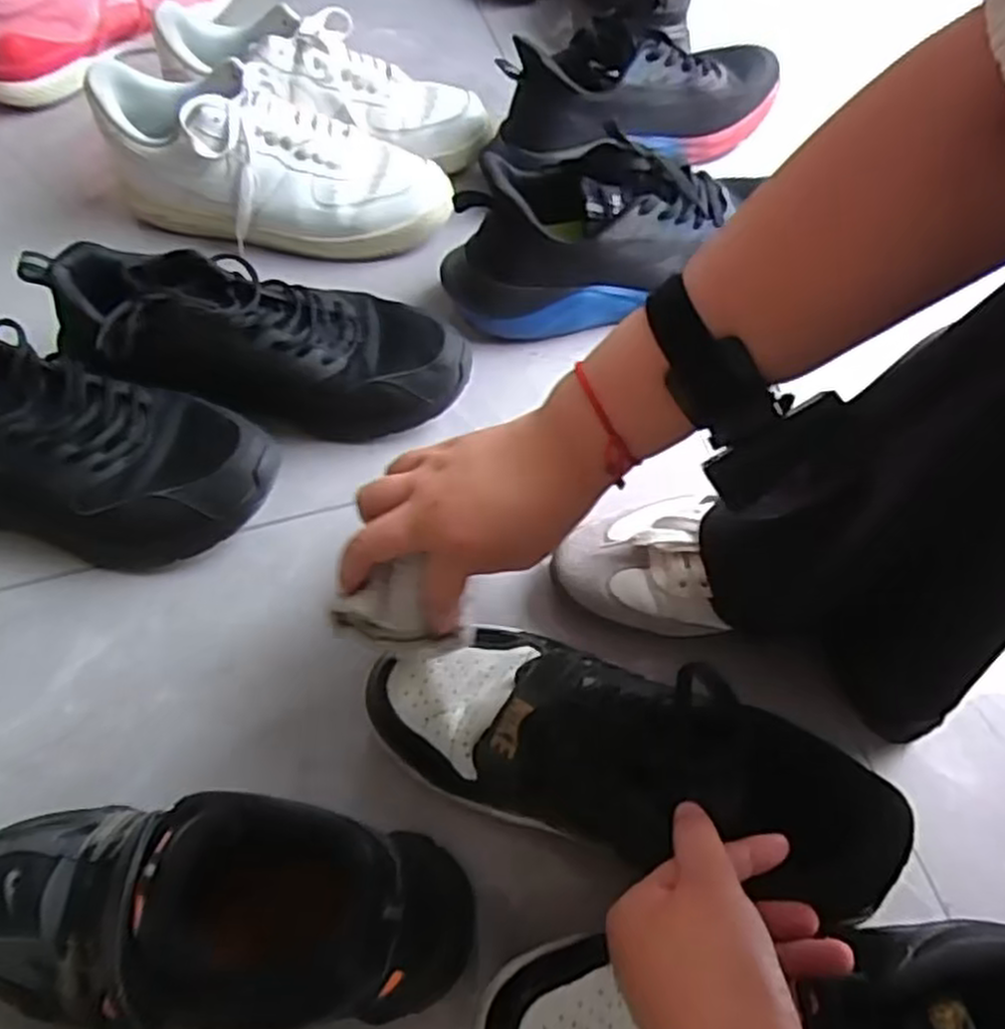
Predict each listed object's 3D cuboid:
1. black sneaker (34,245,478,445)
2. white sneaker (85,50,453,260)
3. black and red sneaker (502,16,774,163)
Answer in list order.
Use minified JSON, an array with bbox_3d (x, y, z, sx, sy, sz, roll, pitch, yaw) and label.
[{"bbox_3d":[-0.177,-0.123,0.566,0.288,0.098,0.092,12,59,-10],"label":"black sneaker"},{"bbox_3d":[-0.189,-0.314,0.678,0.280,0.125,0.124,11,60,6],"label":"white sneaker"},{"bbox_3d":[0.128,-0.392,0.724,0.281,0.094,0.097,-12,60,-22],"label":"black and red sneaker"}]

